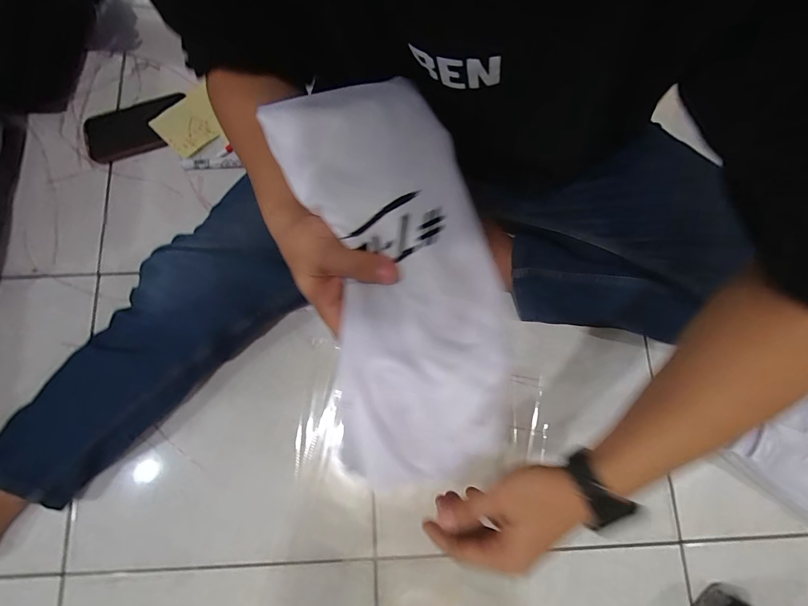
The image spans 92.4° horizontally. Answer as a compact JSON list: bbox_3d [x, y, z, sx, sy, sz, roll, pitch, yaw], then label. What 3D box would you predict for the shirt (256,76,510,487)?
[{"bbox_3d":[-0.002,-0.026,0.278,0.131,0.028,0.280,-12,84,-3],"label":"shirt"}]

